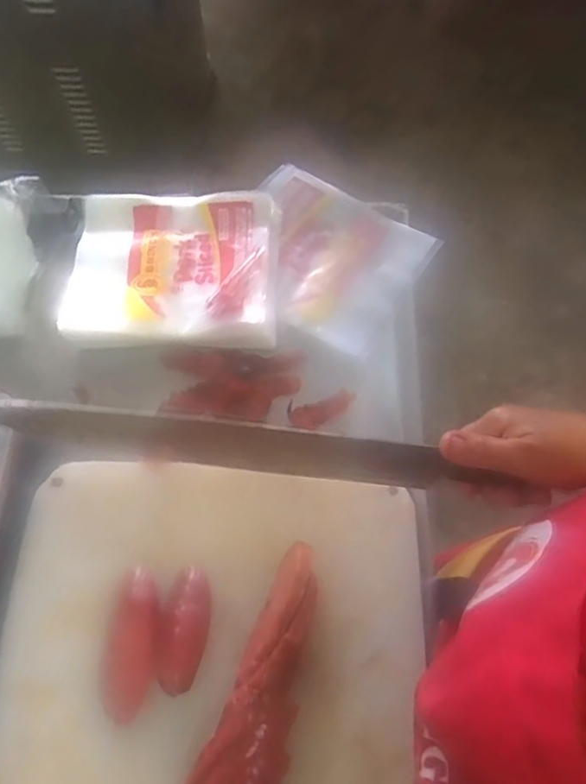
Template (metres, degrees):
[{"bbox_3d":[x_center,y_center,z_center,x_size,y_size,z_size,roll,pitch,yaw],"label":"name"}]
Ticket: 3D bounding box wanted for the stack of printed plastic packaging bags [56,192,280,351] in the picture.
[{"bbox_3d":[-0.109,-0.116,0.532,0.186,0.048,0.159,1,66,0],"label":"stack of printed plastic packaging bags"}]

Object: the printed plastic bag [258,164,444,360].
[{"bbox_3d":[0.025,-0.137,0.557,0.186,0.026,0.152,34,70,13],"label":"printed plastic bag"}]

